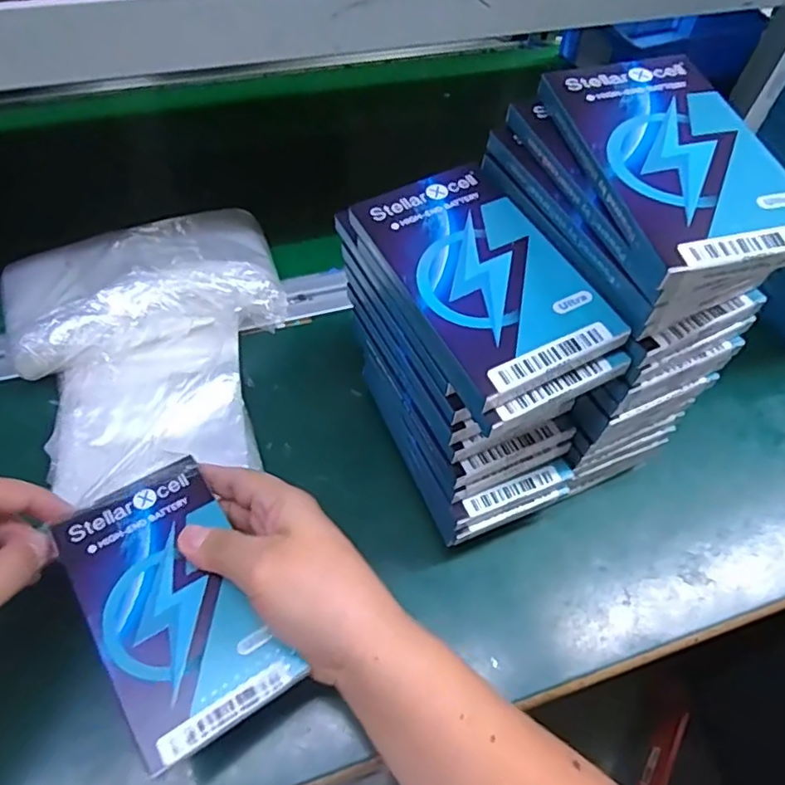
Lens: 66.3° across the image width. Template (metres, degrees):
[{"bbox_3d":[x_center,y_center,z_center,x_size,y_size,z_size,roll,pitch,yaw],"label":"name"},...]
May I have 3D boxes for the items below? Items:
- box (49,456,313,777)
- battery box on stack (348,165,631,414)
[{"bbox_3d":[-0.107,0.099,0.292,0.073,0.011,0.131,-28,62,-21],"label":"box"},{"bbox_3d":[0.041,-0.057,0.292,0.080,0.015,0.127,-22,60,-18],"label":"battery box on stack"}]

